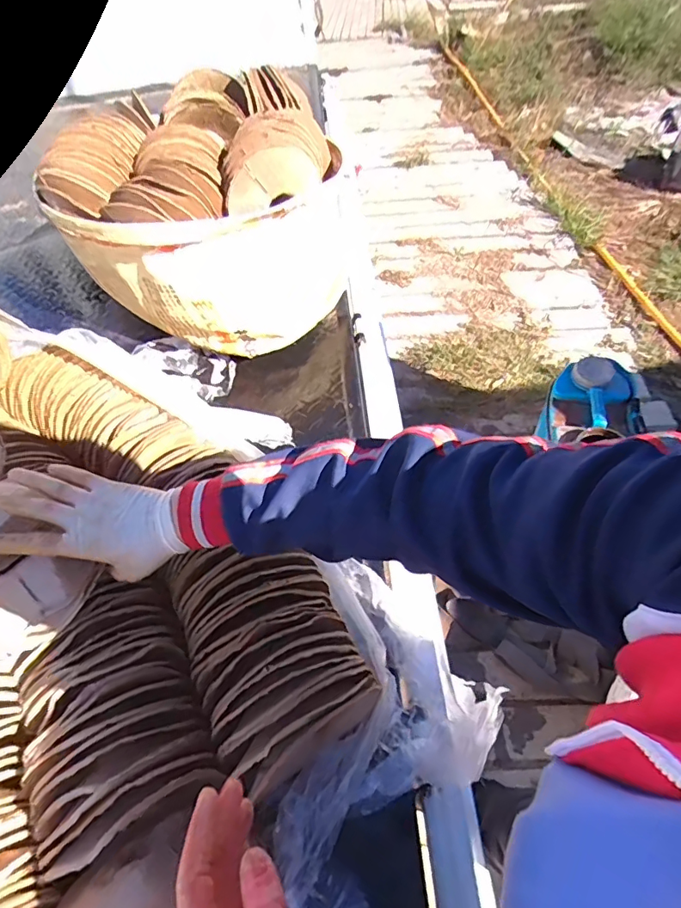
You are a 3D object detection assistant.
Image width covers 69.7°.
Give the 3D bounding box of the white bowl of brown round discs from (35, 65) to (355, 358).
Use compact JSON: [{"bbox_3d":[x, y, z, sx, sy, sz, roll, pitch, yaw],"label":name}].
[{"bbox_3d":[-0.231,-0.443,0.926,0.431,0.328,0.464,-2,51,3],"label":"white bowl of brown round discs"}]

